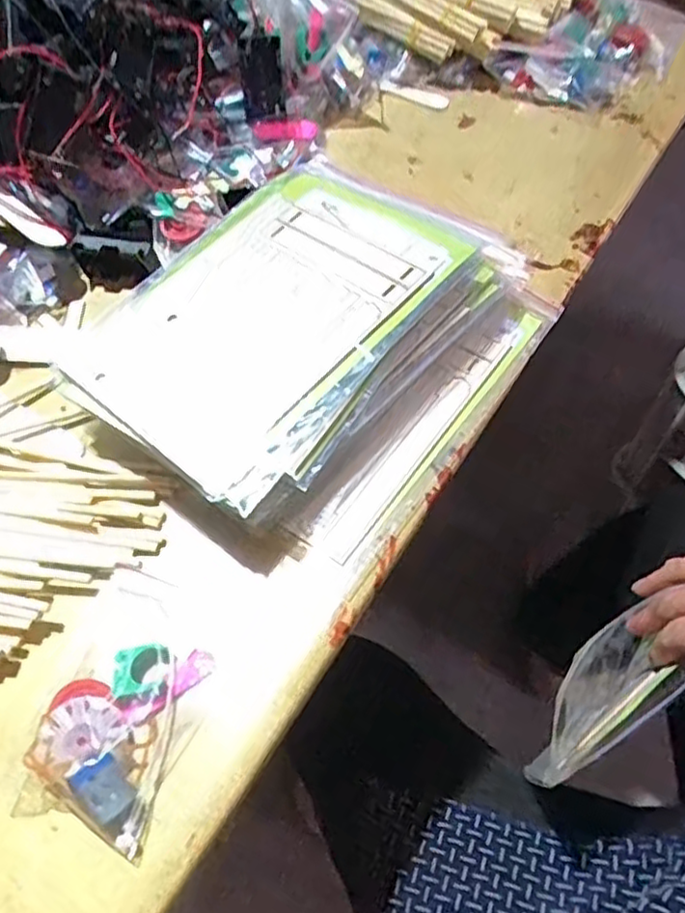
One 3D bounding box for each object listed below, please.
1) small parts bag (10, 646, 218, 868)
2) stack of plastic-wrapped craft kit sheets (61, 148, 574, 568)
[{"bbox_3d":[-0.106,0.126,0.317,0.064,0.022,0.086,15,61,13],"label":"small parts bag"},{"bbox_3d":[-0.009,-0.081,0.419,0.207,0.054,0.268,32,66,21],"label":"stack of plastic-wrapped craft kit sheets"}]

